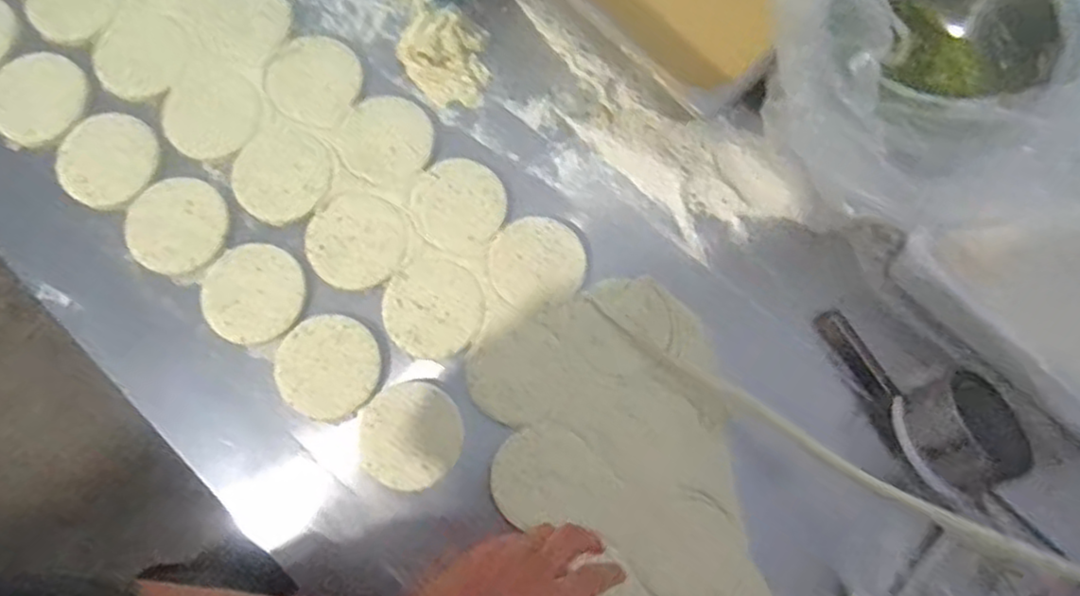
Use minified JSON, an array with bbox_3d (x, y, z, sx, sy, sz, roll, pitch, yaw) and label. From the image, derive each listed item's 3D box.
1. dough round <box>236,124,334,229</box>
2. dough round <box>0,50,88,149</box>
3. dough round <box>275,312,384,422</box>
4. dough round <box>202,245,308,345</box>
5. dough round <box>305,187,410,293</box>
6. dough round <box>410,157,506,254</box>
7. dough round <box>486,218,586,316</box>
[{"bbox_3d":[-0.258,-0.124,0.705,0.092,0.012,0.094,0,79,0],"label":"dough round"},{"bbox_3d":[-0.516,-0.210,0.723,0.086,0.027,0.095,-29,79,-8],"label":"dough round"},{"bbox_3d":[-0.202,0.066,0.676,0.094,0.016,0.096,0,79,0],"label":"dough round"},{"bbox_3d":[-0.280,-0.004,0.688,0.092,0.012,0.097,0,76,-2],"label":"dough round"},{"bbox_3d":[-0.179,-0.057,0.695,0.094,0.008,0.095,35,78,7],"label":"dough round"},{"bbox_3d":[-0.082,-0.094,0.710,0.088,0.005,0.095,0,76,-2],"label":"dough round"},{"bbox_3d":[-0.003,-0.033,0.688,0.088,0.012,0.088,0,76,-2],"label":"dough round"}]

